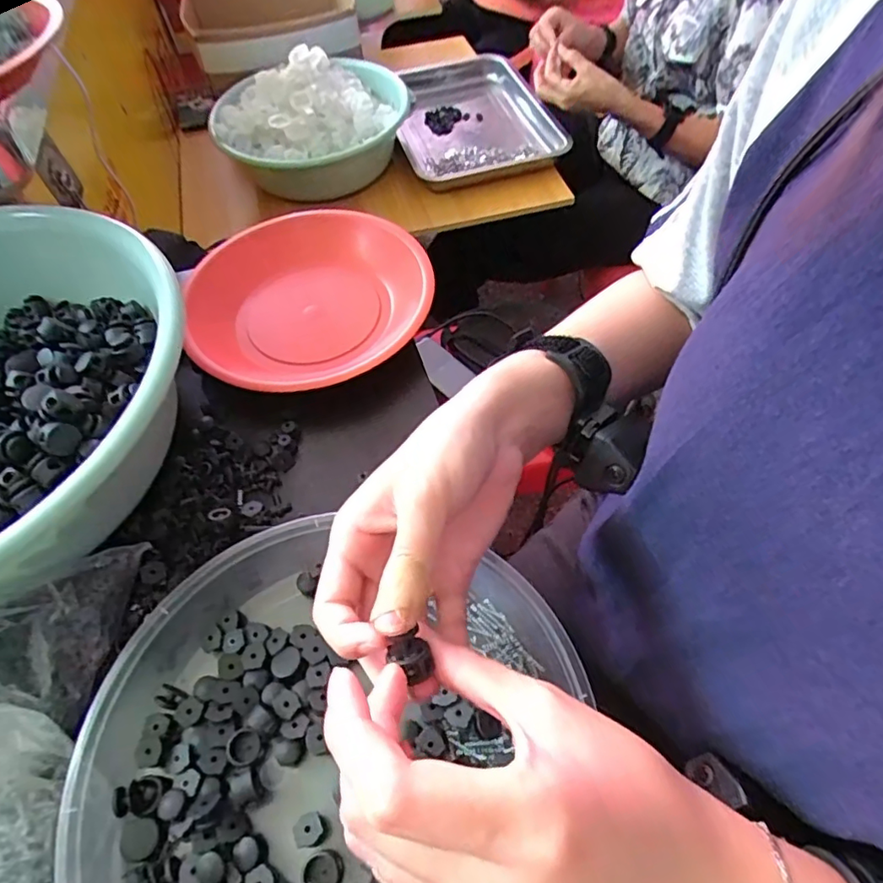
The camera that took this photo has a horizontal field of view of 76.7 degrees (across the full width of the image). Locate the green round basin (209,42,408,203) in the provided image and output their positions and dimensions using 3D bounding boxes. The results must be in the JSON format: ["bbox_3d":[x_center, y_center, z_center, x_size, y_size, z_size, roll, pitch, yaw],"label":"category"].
[{"bbox_3d":[-0.204,-0.517,0.886,0.295,0.133,0.294,-11,57,-10],"label":"green round basin"}]

